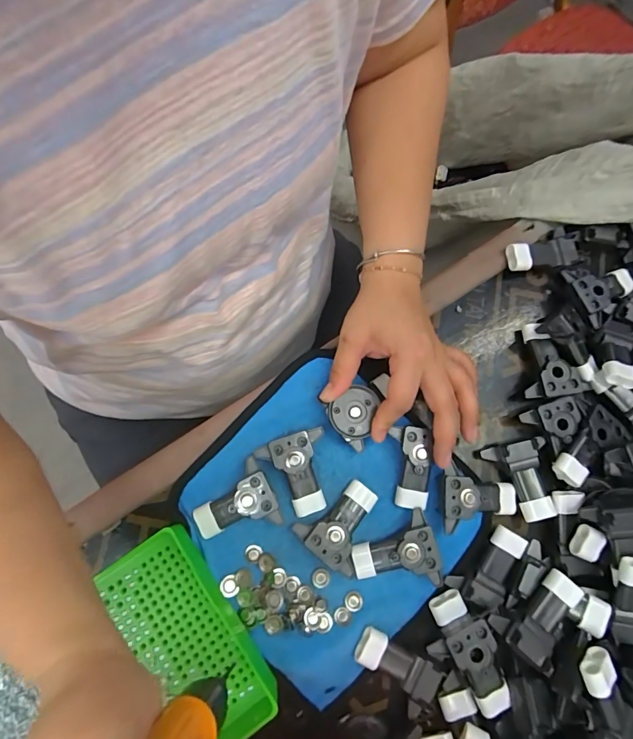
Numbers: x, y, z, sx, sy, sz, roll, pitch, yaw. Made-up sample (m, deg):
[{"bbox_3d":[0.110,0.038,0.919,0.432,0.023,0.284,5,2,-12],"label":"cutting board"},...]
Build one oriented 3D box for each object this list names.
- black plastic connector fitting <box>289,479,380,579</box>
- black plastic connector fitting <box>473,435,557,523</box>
[{"bbox_3d":[0.023,0.124,0.331,0.065,0.023,0.052,-42,81,-10],"label":"black plastic connector fitting"},{"bbox_3d":[0.171,0.092,0.345,0.053,0.021,0.063,-11,78,-4],"label":"black plastic connector fitting"}]

